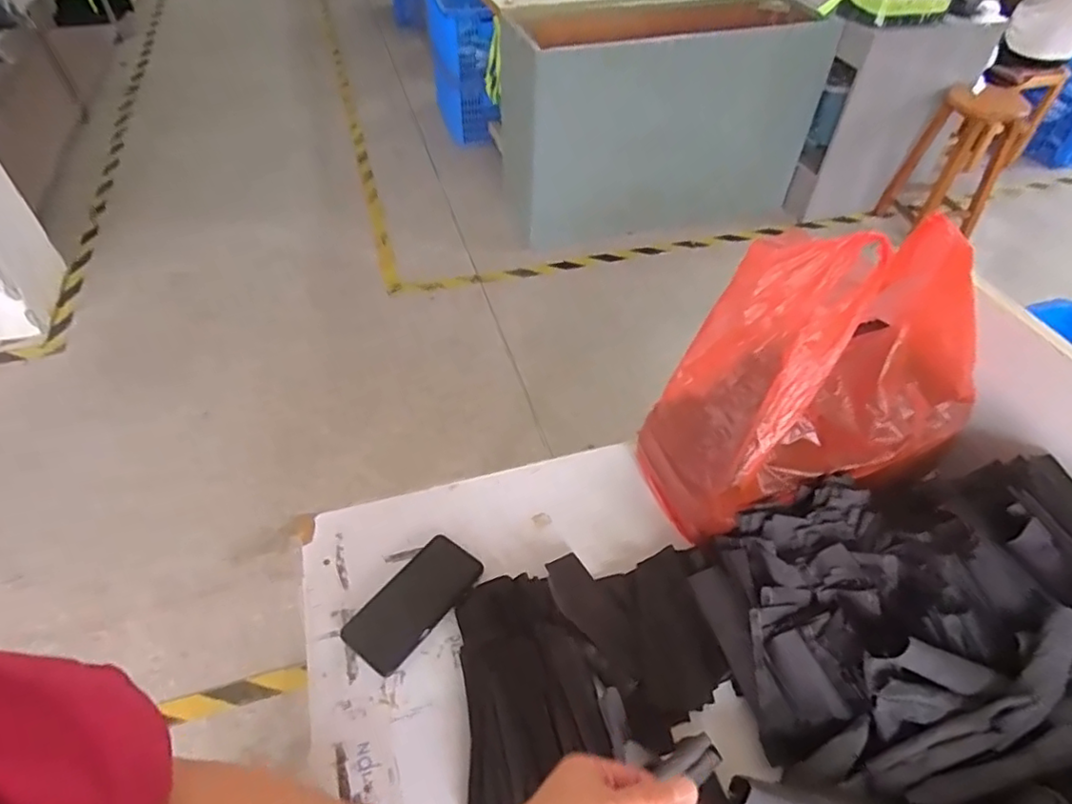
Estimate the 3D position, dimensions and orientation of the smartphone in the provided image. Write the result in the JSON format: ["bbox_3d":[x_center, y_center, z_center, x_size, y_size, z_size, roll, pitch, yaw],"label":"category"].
[{"bbox_3d":[-0.141,0.231,0.706,0.081,0.010,0.163,33,55,25],"label":"smartphone"}]

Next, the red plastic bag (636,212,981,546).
[{"bbox_3d":[0.324,-0.026,0.707,0.329,0.329,0.187,-13,49,-13],"label":"red plastic bag"}]

